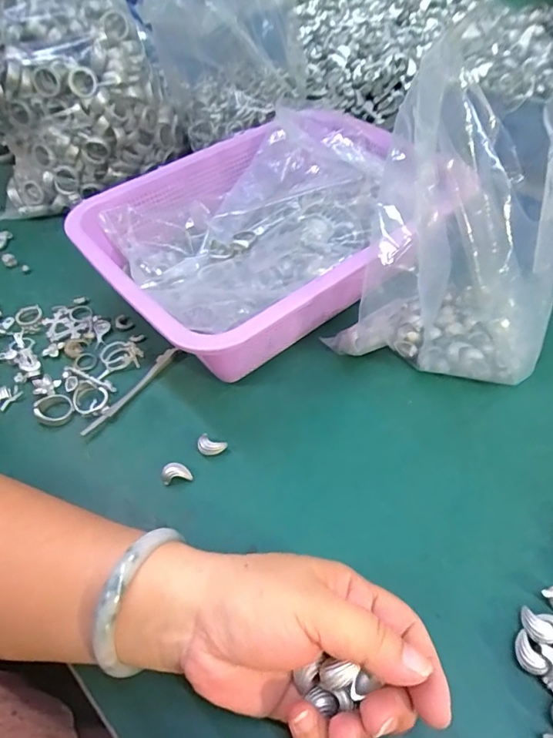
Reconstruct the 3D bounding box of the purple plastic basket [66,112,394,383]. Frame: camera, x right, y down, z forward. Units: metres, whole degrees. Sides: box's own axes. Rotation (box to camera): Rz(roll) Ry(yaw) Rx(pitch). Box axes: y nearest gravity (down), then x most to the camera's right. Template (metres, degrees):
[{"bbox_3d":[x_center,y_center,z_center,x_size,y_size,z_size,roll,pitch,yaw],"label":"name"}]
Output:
[{"bbox_3d":[-0.006,-0.119,0.427,0.291,0.080,0.222,-36,57,-22],"label":"purple plastic basket"}]

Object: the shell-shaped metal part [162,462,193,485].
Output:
[{"bbox_3d":[-0.067,0.071,0.327,0.019,0.015,0.009,-10,50,-2],"label":"shell-shaped metal part"}]

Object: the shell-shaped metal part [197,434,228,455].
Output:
[{"bbox_3d":[-0.046,0.054,0.339,0.019,0.010,0.012,15,53,18],"label":"shell-shaped metal part"}]

